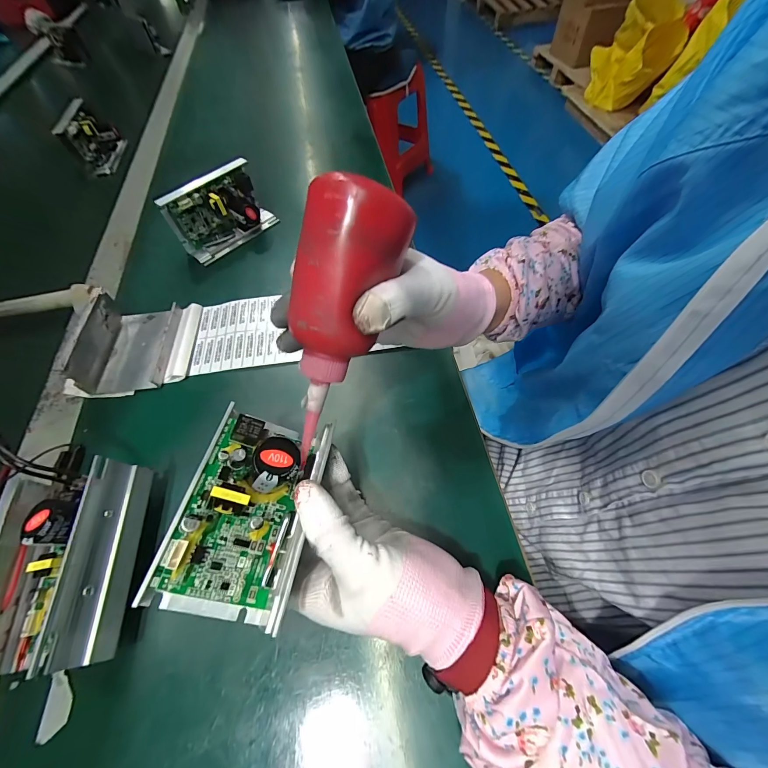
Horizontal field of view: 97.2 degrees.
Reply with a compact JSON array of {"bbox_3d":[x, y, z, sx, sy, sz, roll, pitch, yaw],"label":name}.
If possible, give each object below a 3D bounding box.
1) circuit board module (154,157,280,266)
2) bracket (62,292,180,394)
[{"bbox_3d":[-0.221,-0.235,0.462,0.127,0.078,0.055,-38,64,-17],"label":"circuit board module"},{"bbox_3d":[-0.290,-0.052,0.375,0.093,0.049,0.116,-7,59,0],"label":"bracket"}]

